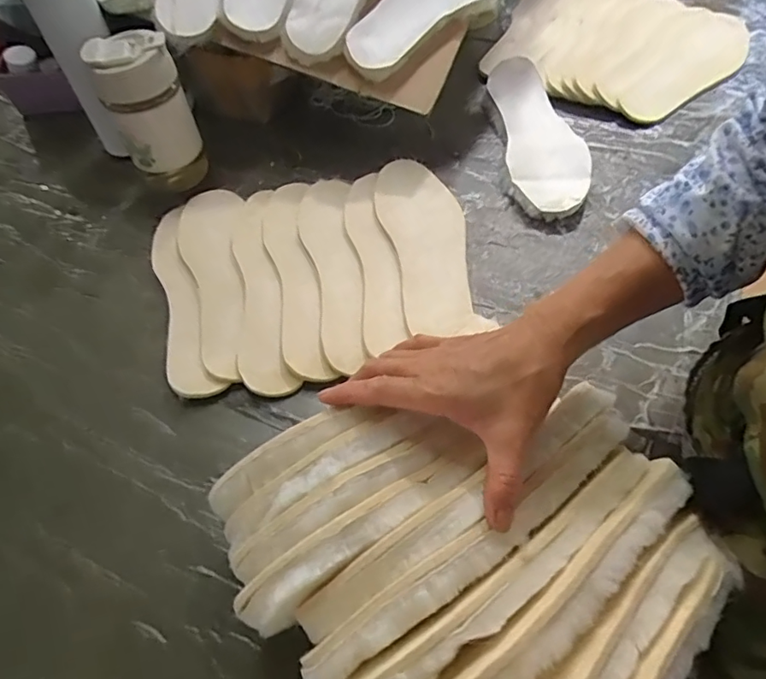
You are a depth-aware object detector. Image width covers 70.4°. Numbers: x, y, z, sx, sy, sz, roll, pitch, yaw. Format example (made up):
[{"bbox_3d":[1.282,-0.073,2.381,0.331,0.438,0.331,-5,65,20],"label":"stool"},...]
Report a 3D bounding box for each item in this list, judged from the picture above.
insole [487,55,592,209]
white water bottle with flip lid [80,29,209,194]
[{"bbox_3d":[0.182,-0.242,0.630,0.091,0.030,0.252,-4,56,1],"label":"insole"},{"bbox_3d":[-0.249,-0.244,0.589,0.080,0.148,0.063,-24,58,-12],"label":"white water bottle with flip lid"}]

